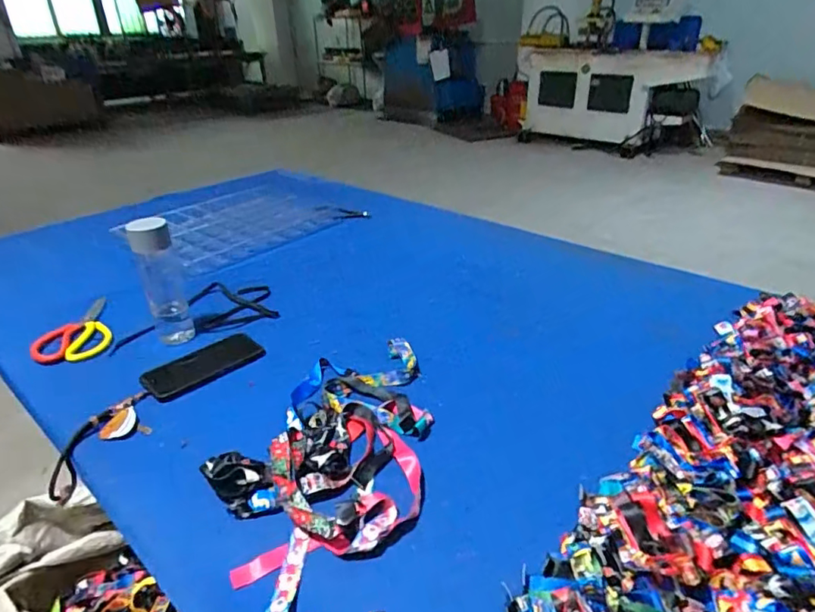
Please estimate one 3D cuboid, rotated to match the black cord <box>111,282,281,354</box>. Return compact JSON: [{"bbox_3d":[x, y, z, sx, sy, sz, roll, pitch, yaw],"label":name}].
[{"bbox_3d":[-0.373,0.010,0.942,0.266,0.030,0.160,-8,30,-13],"label":"black cord"}]

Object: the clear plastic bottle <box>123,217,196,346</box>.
[{"bbox_3d":[-0.385,-0.041,0.821,0.054,0.199,0.060,-19,33,-28],"label":"clear plastic bottle"}]

